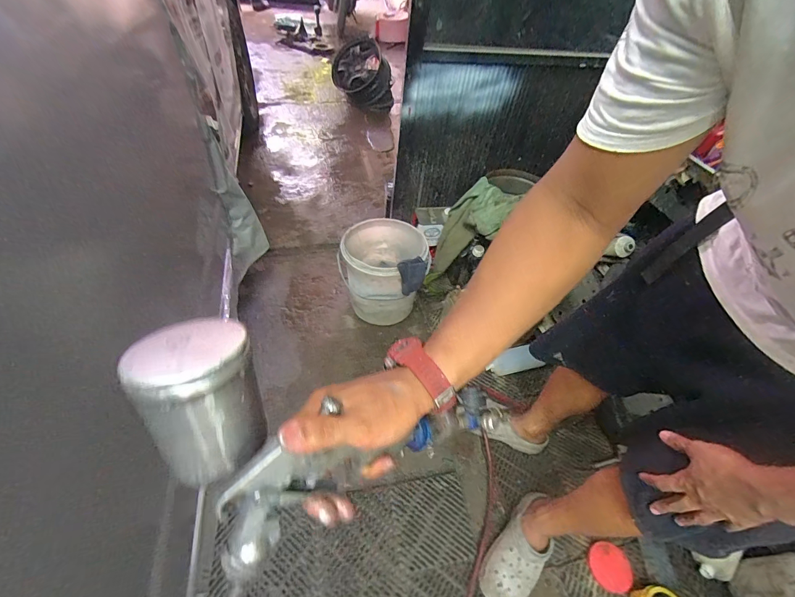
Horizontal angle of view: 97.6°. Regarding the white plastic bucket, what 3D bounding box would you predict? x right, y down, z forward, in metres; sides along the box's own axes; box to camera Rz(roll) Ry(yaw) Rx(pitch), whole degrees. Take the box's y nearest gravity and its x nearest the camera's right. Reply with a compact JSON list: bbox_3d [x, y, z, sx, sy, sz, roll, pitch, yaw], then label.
[{"bbox_3d":[-0.045,-0.098,1.324,0.309,0.315,0.291,3,49,-4],"label":"white plastic bucket"}]

